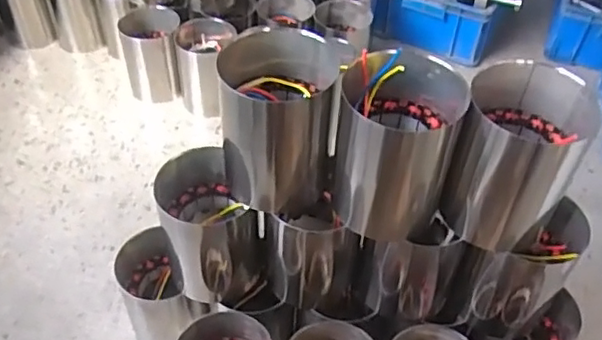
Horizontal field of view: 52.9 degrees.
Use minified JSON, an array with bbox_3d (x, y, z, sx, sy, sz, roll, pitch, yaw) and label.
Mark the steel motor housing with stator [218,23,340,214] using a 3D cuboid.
[{"bbox_3d":[-0.024,-0.052,0.666,0.113,0.182,0.103,2,46,0],"label":"steel motor housing with stator"}]

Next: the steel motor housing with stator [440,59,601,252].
[{"bbox_3d":[0.223,-0.010,0.645,0.115,0.169,0.110,16,48,13],"label":"steel motor housing with stator"}]

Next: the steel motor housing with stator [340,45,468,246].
[{"bbox_3d":[0.099,-0.023,0.646,0.116,0.165,0.109,7,47,5],"label":"steel motor housing with stator"}]

